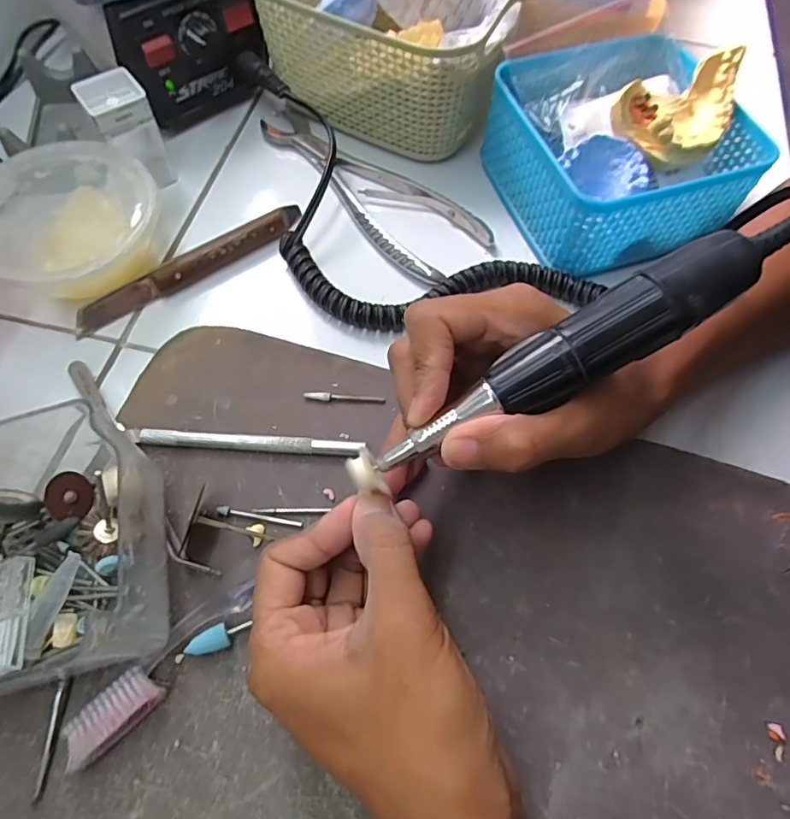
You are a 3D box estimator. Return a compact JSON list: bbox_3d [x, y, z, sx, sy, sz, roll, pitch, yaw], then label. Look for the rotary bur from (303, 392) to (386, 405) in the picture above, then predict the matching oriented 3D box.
[{"bbox_3d":[-0.028,-0.007,0.294,0.044,0.004,0.005,3,63,0],"label":"rotary bur"}]

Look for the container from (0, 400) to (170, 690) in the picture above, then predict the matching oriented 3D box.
[{"bbox_3d":[-0.154,0.061,0.227,0.102,0.055,0.102,-15,65,-9],"label":"container"}]

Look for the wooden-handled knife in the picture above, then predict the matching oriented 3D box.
[{"bbox_3d":[-0.122,-0.088,0.329,0.148,0.014,0.014,-31,68,-16],"label":"wooden-handled knife"}]

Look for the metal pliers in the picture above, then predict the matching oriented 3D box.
[{"bbox_3d":[-0.023,-0.150,0.365,0.186,0.010,0.062,39,69,17],"label":"metal pliers"}]

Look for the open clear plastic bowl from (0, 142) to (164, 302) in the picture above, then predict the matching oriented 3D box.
[{"bbox_3d":[-0.189,-0.105,0.320,0.121,0.041,0.100,40,69,17],"label":"open clear plastic bowl"}]

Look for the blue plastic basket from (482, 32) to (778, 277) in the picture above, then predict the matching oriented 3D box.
[{"bbox_3d":[0.141,-0.161,0.341,0.132,0.061,0.133,-17,65,-10],"label":"blue plastic basket"}]

